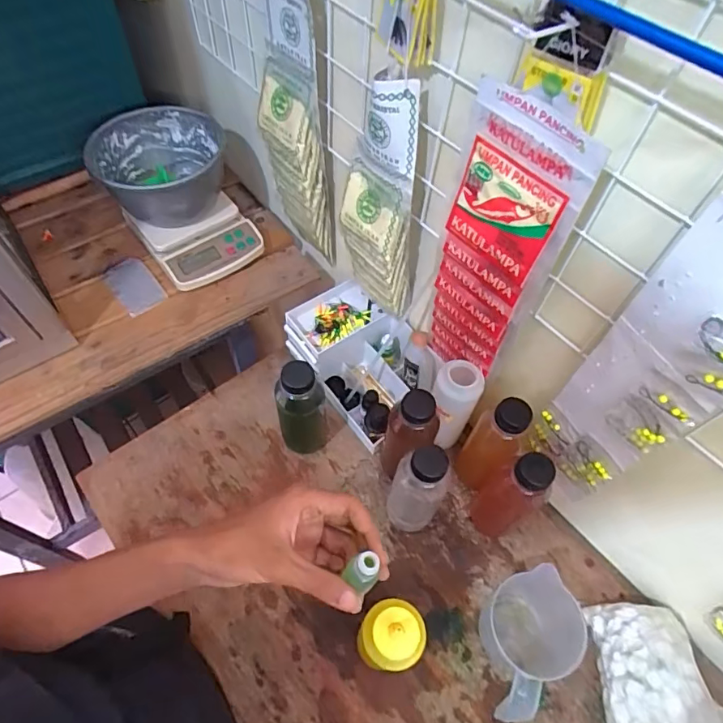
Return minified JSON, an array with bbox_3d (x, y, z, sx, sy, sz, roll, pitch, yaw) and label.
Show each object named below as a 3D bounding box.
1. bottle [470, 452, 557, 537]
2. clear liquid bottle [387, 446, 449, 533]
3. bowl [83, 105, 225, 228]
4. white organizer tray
[{"bbox_3d":[0.181,0.173,0.614,0.050,0.194,0.055,1,58,-2],"label":"bottle"},{"bbox_3d":[0.072,0.161,0.619,0.064,0.191,0.053,28,61,14],"label":"clear liquid bottle"},{"bbox_3d":[-0.325,-0.304,0.781,0.167,0.112,0.210,12,58,5],"label":"bowl"},{"bbox_3d":[0.000,-0.002,0.767,0.139,0.097,0.219,-35,66,-22],"label":"white organizer tray"}]

